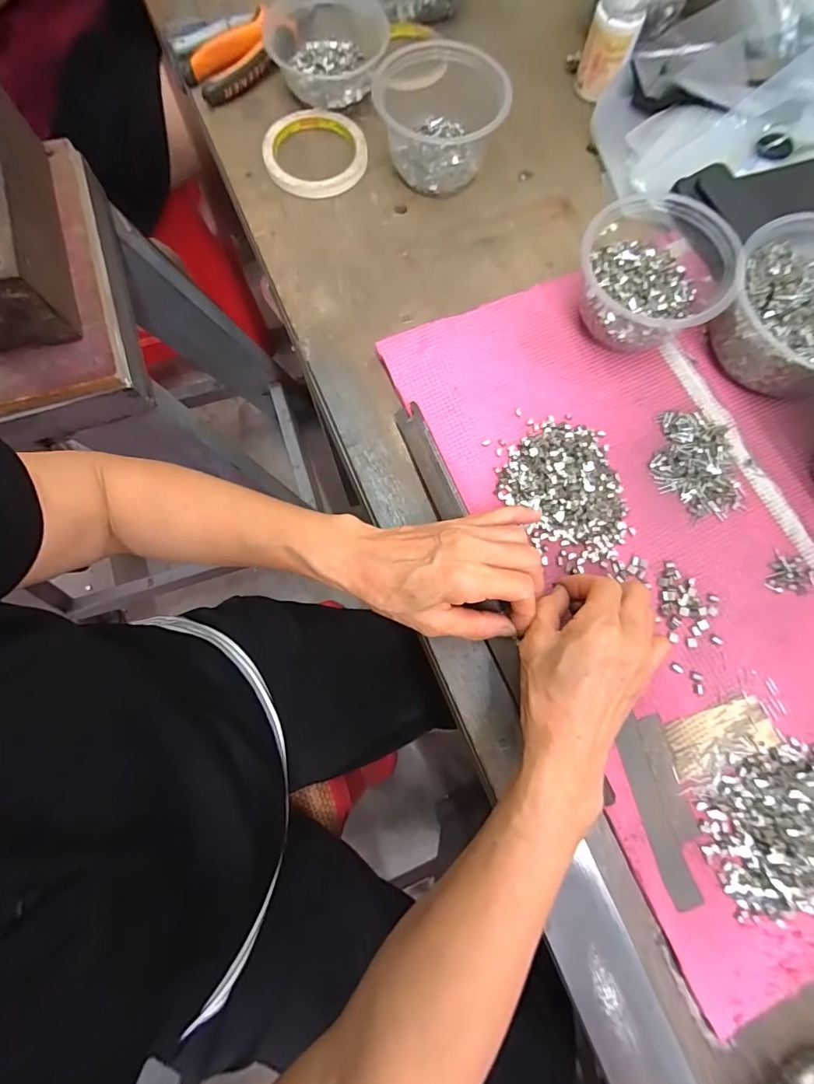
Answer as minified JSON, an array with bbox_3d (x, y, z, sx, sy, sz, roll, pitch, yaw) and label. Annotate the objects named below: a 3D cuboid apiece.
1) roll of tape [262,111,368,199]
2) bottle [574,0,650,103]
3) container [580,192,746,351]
[{"bbox_3d":[-0.087,-0.372,0.431,0.095,0.015,0.093,0,77,1],"label":"roll of tape"},{"bbox_3d":[0.193,-0.476,0.424,0.045,0.079,0.044,14,78,4],"label":"bottle"},{"bbox_3d":[0.194,-0.206,0.360,0.103,0.070,0.109,0,77,1],"label":"container"}]

